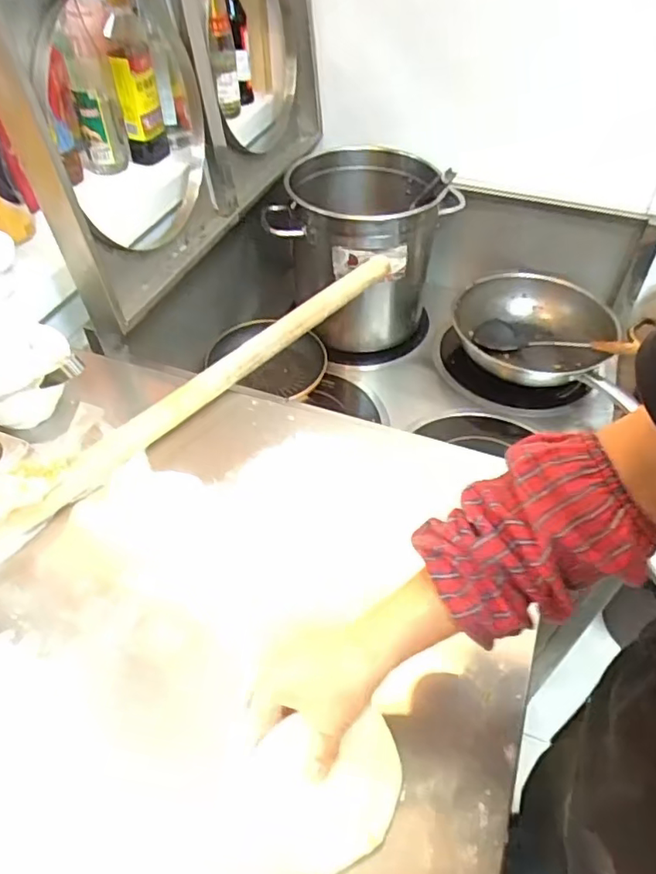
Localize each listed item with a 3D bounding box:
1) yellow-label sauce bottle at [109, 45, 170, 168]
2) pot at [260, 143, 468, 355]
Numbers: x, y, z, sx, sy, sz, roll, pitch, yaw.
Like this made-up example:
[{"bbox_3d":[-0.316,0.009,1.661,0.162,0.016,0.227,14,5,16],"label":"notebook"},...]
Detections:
[{"bbox_3d":[-0.304,-0.540,0.971,0.073,0.164,0.072,-13,49,-11],"label":"yellow-label sauce bottle"},{"bbox_3d":[0.069,-0.388,1.203,0.312,0.296,0.310,0,48,0],"label":"pot"}]

